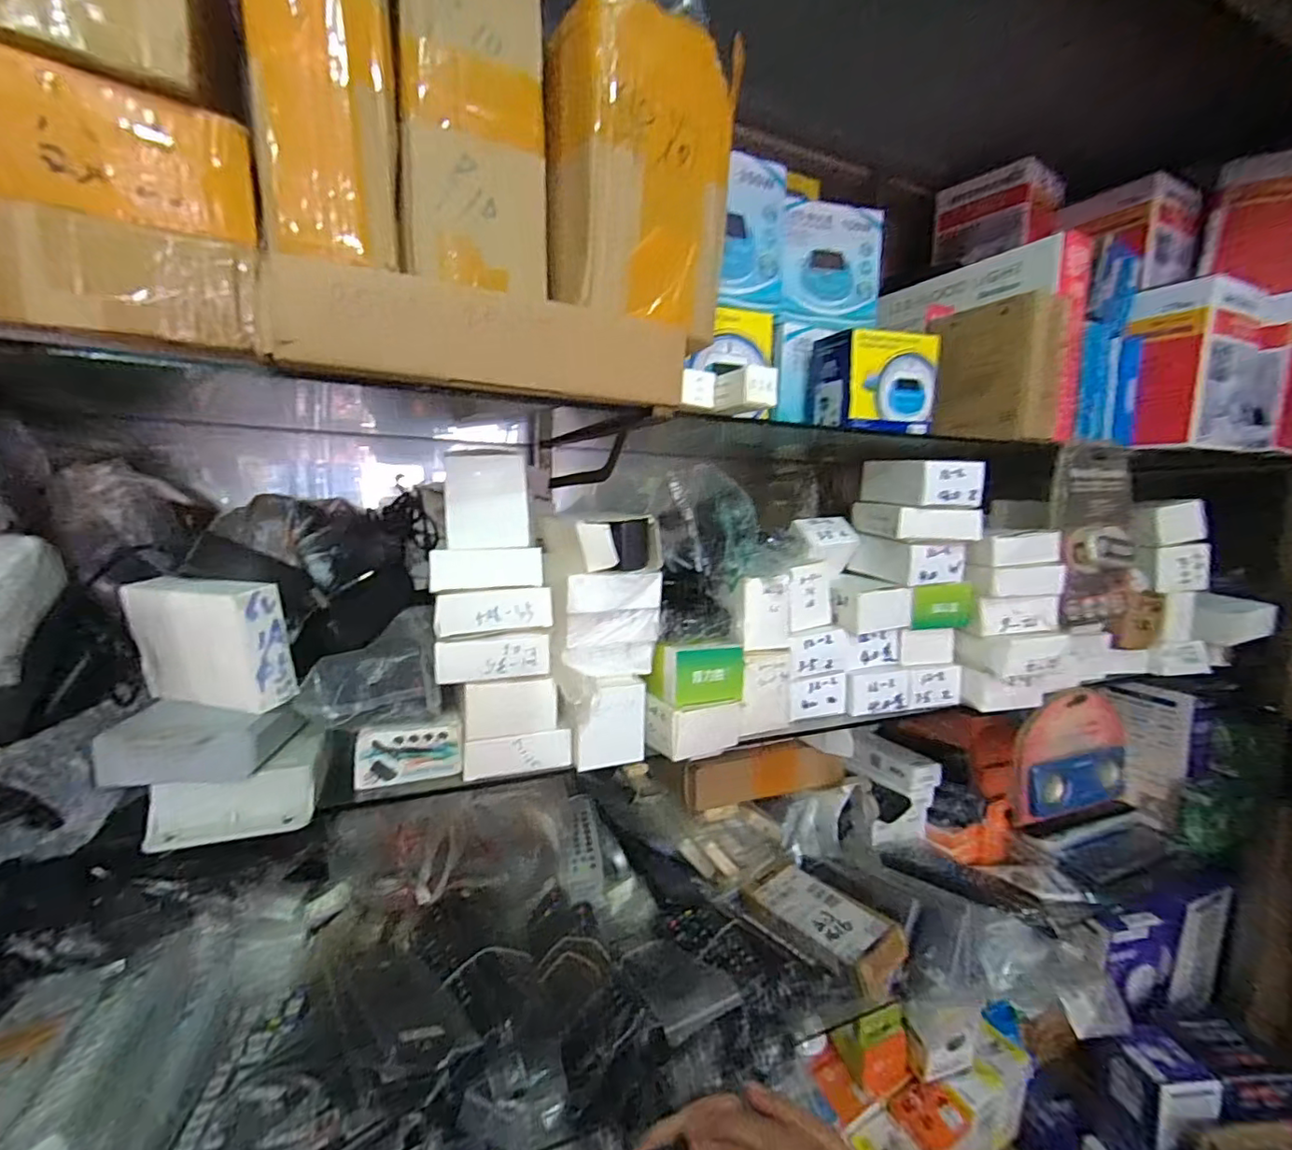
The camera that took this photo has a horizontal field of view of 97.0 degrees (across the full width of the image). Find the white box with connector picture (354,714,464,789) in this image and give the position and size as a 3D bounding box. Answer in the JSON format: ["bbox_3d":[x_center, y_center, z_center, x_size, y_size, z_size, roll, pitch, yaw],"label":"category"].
[{"bbox_3d":[-0.166,0.125,0.404,0.069,0.040,0.019,-2,7,-19],"label":"white box with connector picture"}]

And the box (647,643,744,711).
[{"bbox_3d":[0.043,0.080,0.478,0.069,0.047,0.041,-4,8,-35],"label":"box"}]

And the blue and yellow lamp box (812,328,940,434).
[{"bbox_3d":[0.235,-0.197,0.602,0.105,0.093,0.082,-2,7,-20],"label":"blue and yellow lamp box"}]

